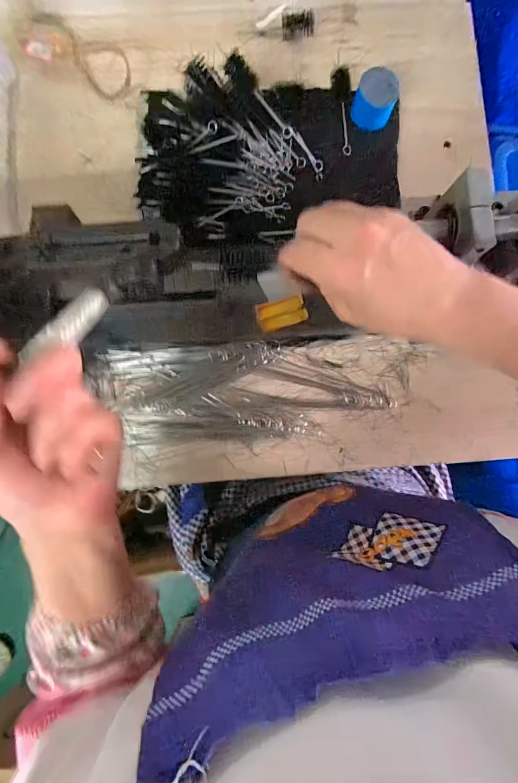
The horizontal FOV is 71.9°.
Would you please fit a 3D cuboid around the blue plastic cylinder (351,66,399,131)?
[{"bbox_3d":[0.141,-0.352,0.438,0.048,0.042,0.052,0,86,-2],"label":"blue plastic cylinder"}]

